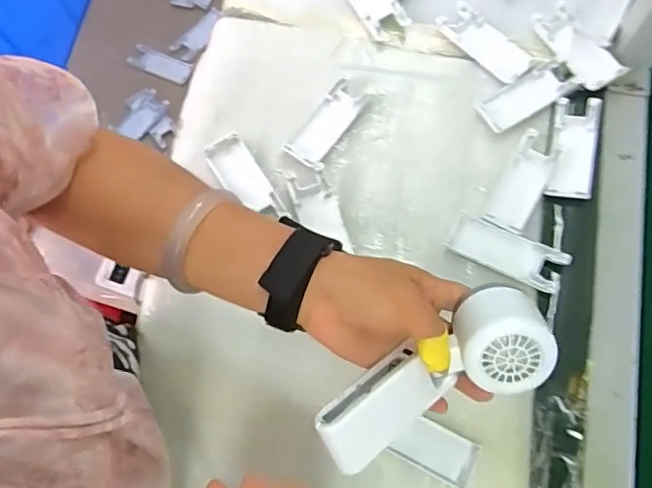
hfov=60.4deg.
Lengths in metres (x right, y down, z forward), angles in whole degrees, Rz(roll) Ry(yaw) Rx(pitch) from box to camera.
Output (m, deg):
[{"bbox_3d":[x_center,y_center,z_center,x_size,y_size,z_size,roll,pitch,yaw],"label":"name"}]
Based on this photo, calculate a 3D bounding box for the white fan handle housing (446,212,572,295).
[{"bbox_3d":[0.166,0.009,0.519,0.103,0.020,0.042,25,76,9],"label":"white fan handle housing"}]

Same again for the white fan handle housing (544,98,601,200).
[{"bbox_3d":[0.240,-0.093,0.549,0.040,0.018,0.106,11,74,5],"label":"white fan handle housing"}]

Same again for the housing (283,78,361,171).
[{"bbox_3d":[0.002,-0.118,0.558,0.041,0.011,0.095,34,78,11],"label":"housing"}]

